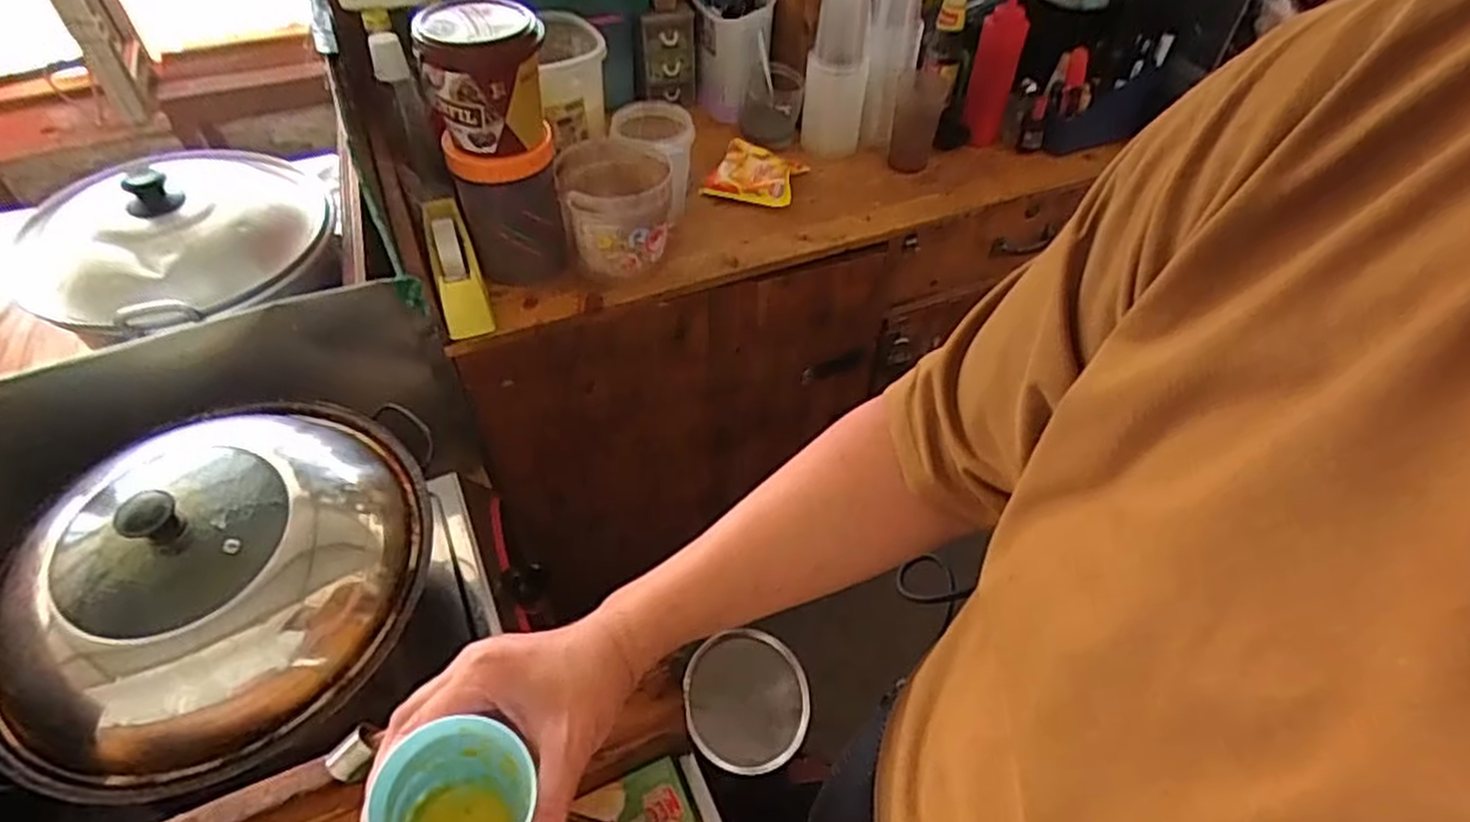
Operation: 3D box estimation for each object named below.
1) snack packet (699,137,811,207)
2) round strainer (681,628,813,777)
[{"bbox_3d":[0.032,-0.358,1.164,0.125,0.026,0.134,16,52,11],"label":"snack packet"},{"bbox_3d":[0.011,0.254,0.691,0.107,0.019,0.119,1,50,-1],"label":"round strainer"}]

